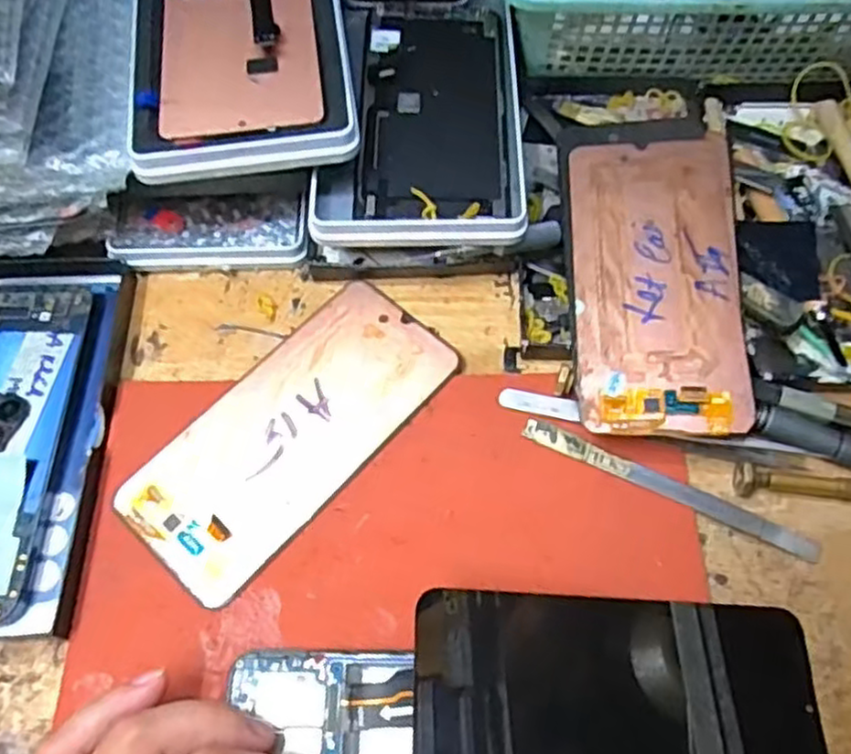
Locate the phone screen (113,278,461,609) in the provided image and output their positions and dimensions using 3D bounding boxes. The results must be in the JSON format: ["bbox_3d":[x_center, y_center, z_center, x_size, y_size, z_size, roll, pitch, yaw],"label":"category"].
[{"bbox_3d":[-0.059,0.022,0.320,0.072,0.004,0.150,39,71,18],"label":"phone screen"}]

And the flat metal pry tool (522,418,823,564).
[{"bbox_3d":[0.102,0.047,0.307,0.127,0.006,0.009,22,67,11],"label":"flat metal pry tool"}]

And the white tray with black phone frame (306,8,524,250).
[{"bbox_3d":[0.003,-0.127,0.357,0.095,0.015,0.151,7,65,0],"label":"white tray with black phone frame"}]

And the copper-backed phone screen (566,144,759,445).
[{"bbox_3d":[0.103,-0.045,0.323,0.075,0.004,0.147,-1,67,8],"label":"copper-backed phone screen"}]

